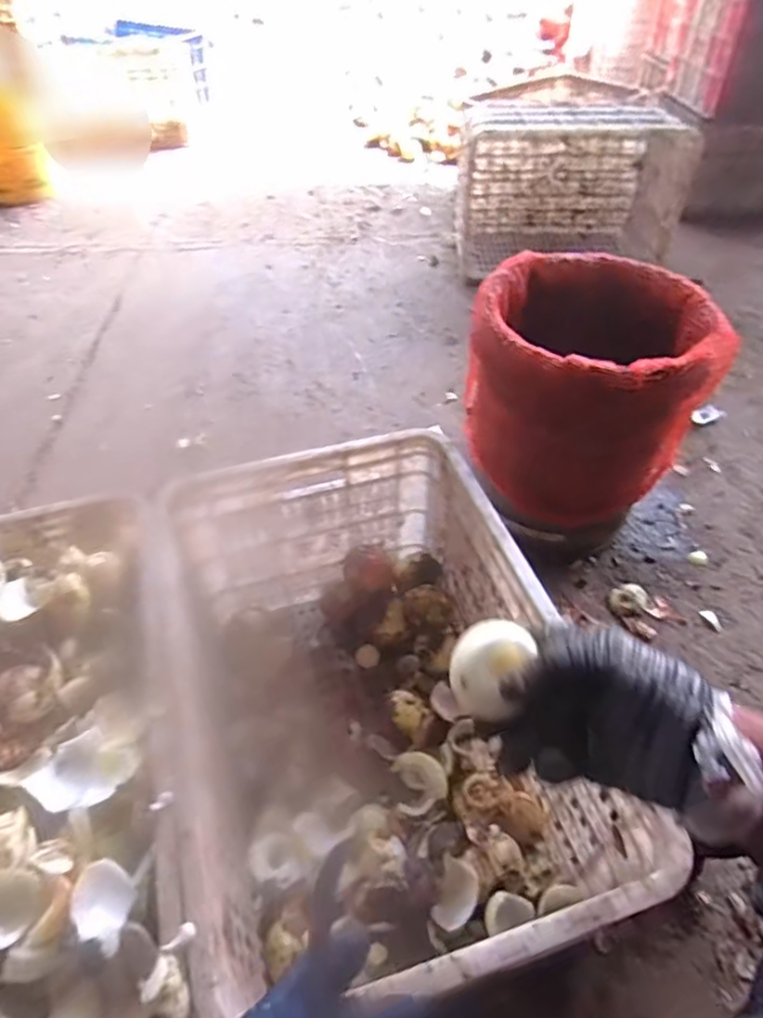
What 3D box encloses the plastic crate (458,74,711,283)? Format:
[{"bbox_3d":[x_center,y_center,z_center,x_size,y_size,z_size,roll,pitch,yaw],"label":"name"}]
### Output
[{"bbox_3d":[0.468,-0.815,1.555,0.510,0.348,0.316,5,49,7],"label":"plastic crate"}]

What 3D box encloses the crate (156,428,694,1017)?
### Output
[{"bbox_3d":[-0.009,0.208,0.678,0.343,0.291,0.520,-13,49,-8],"label":"crate"}]

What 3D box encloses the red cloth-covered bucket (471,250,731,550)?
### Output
[{"bbox_3d":[0.293,-0.156,0.916,0.302,0.325,0.299,0,47,0],"label":"red cloth-covered bucket"}]

